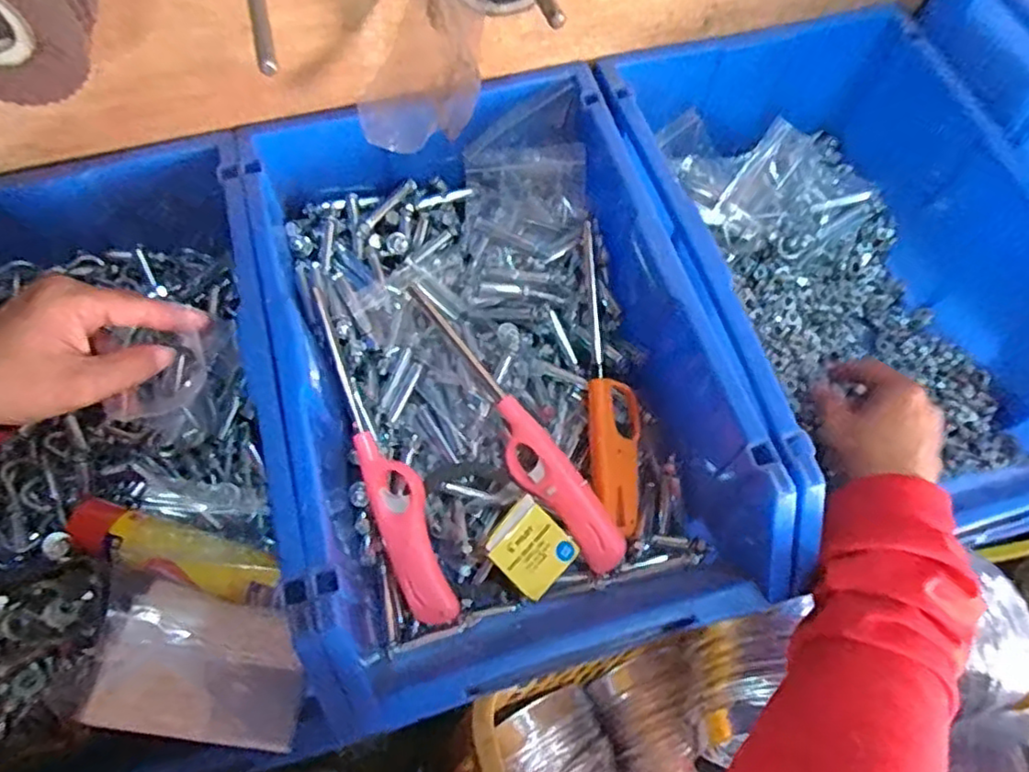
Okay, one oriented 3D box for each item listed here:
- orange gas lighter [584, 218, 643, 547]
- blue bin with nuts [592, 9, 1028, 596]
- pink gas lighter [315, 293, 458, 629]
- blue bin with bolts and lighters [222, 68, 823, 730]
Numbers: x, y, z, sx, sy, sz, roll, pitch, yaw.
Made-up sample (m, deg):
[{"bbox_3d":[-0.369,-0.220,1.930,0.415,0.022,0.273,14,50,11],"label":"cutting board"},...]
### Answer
[{"bbox_3d":[0.078,-0.005,0.539,0.046,0.027,0.249,-6,83,-4],"label":"orange gas lighter"},{"bbox_3d":[0.277,-0.099,0.536,0.316,0.186,0.428,-14,66,-8],"label":"blue bin with nuts"},{"bbox_3d":[-0.104,0.056,0.503,0.040,0.024,0.265,-21,83,-11],"label":"pink gas lighter"},{"bbox_3d":[-0.023,-0.014,0.514,0.311,0.150,0.438,-15,66,-8],"label":"blue bin with bolts and lighters"}]

